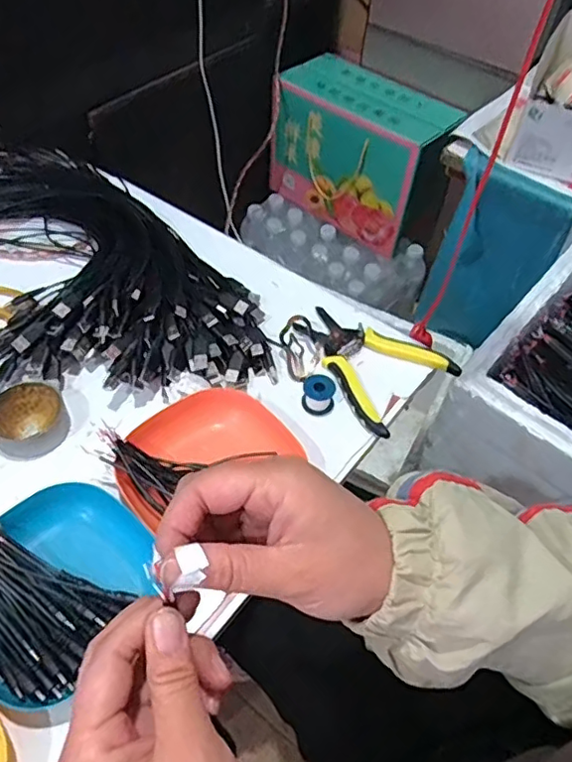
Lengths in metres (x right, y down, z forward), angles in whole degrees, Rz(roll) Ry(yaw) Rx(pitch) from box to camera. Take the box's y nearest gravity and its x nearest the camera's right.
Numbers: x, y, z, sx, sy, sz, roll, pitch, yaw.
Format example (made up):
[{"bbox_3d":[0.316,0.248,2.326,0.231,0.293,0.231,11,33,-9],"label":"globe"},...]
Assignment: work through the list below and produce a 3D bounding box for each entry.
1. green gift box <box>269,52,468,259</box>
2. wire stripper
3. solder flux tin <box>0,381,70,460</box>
[{"bbox_3d":[0.143,-0.447,1.139,0.321,0.235,0.161,36,58,21],"label":"green gift box"},{"bbox_3d":[0.076,-0.024,0.581,0.116,0.015,0.154,-36,63,-27],"label":"wire stripper"},{"bbox_3d":[-0.227,0.034,0.513,0.063,0.023,0.063,2,52,-3],"label":"solder flux tin"}]

